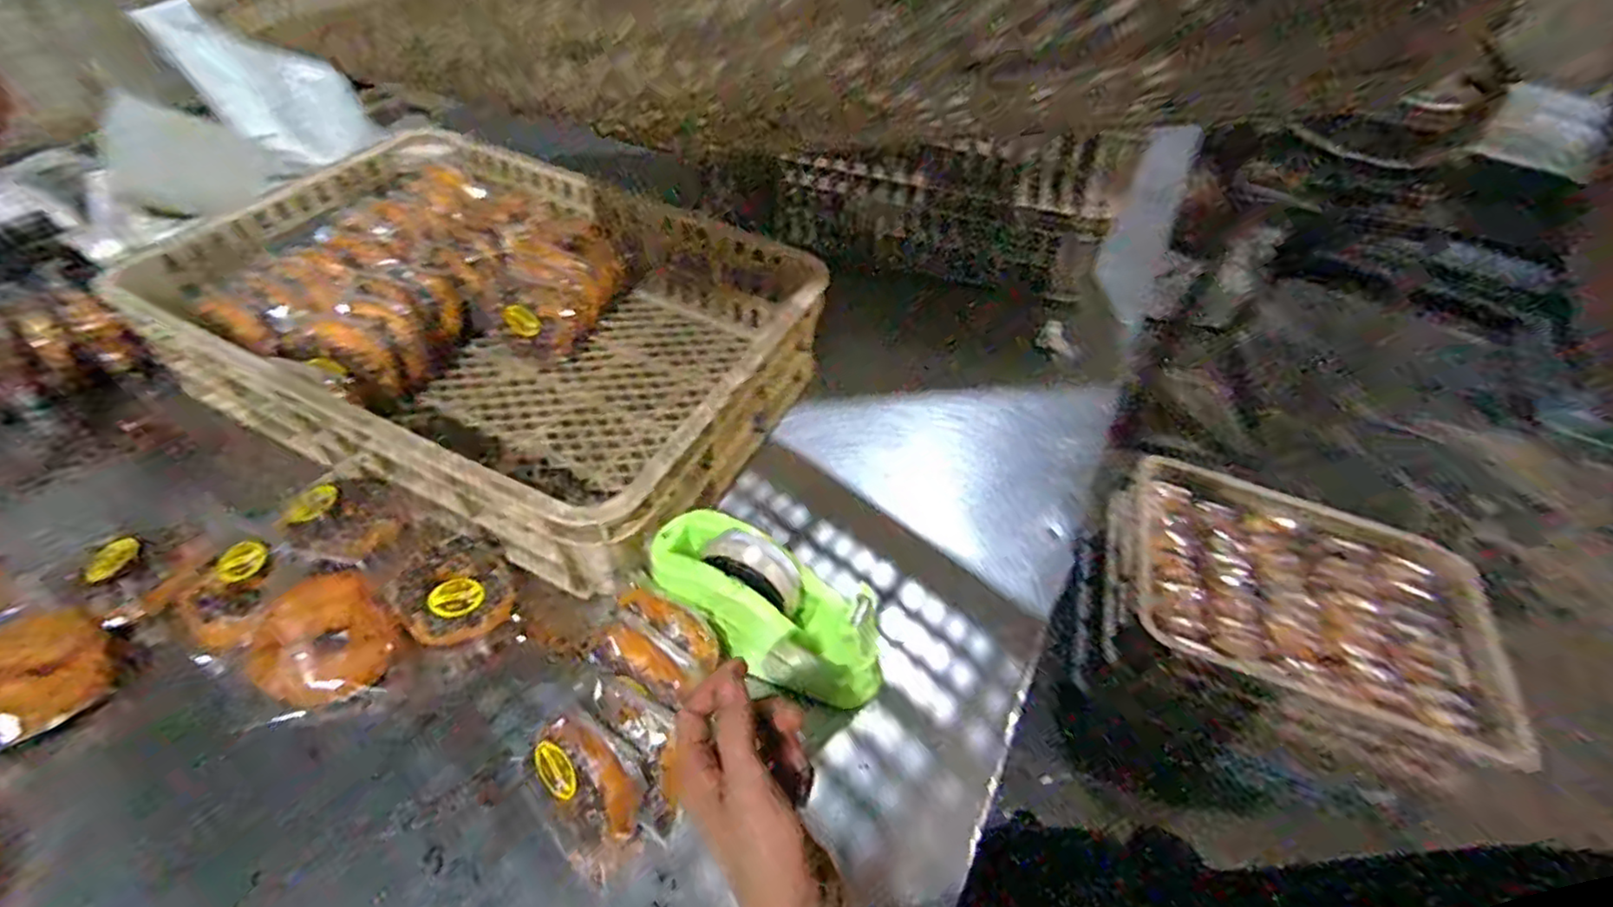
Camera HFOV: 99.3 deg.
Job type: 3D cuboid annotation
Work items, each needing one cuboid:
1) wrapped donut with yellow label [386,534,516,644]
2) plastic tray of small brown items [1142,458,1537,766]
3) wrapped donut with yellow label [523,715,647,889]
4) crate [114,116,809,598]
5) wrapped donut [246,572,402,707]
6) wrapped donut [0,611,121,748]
[{"bbox_3d":[-0.307,0.115,0.597,0.090,0.028,0.100,-21,55,-22],"label":"wrapped donut with yellow label"},{"bbox_3d":[0.922,0.246,1.247,0.670,0.074,0.446,18,50,9],"label":"plastic tray of small brown items"},{"bbox_3d":[-0.151,0.236,0.474,0.064,0.083,0.094,-34,61,-30],"label":"wrapped donut with yellow label"},{"bbox_3d":[-0.334,-0.152,0.744,0.621,0.119,0.419,24,52,14],"label":"crate"},{"bbox_3d":[-0.392,0.153,0.559,0.101,0.028,0.099,38,56,23],"label":"wrapped donut"},{"bbox_3d":[-0.583,0.166,0.524,0.101,0.033,0.081,31,53,18],"label":"wrapped donut"}]

